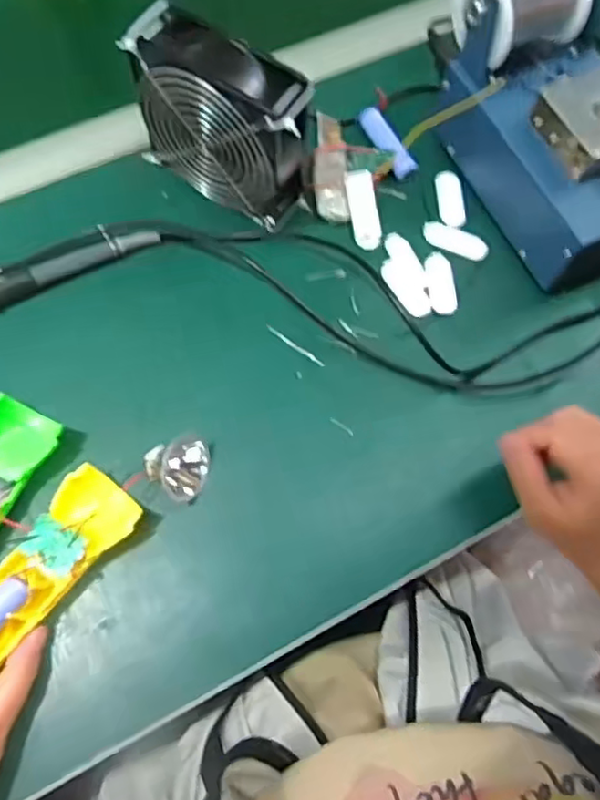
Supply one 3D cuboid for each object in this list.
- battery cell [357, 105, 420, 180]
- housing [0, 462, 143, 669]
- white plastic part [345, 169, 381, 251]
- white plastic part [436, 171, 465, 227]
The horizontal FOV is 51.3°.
[{"bbox_3d":[0.072,-0.213,0.519,0.018,0.018,0.071,-25,72,-12],"label":"battery cell"},{"bbox_3d":[-0.159,0.108,0.379,0.048,0.026,0.141,34,70,10],"label":"housing"},{"bbox_3d":[0.051,-0.152,0.500,0.021,0.011,0.064,-9,91,-6],"label":"white plastic part"},{"bbox_3d":[0.125,-0.168,0.514,0.021,0.007,0.051,-2,69,-3],"label":"white plastic part"}]

